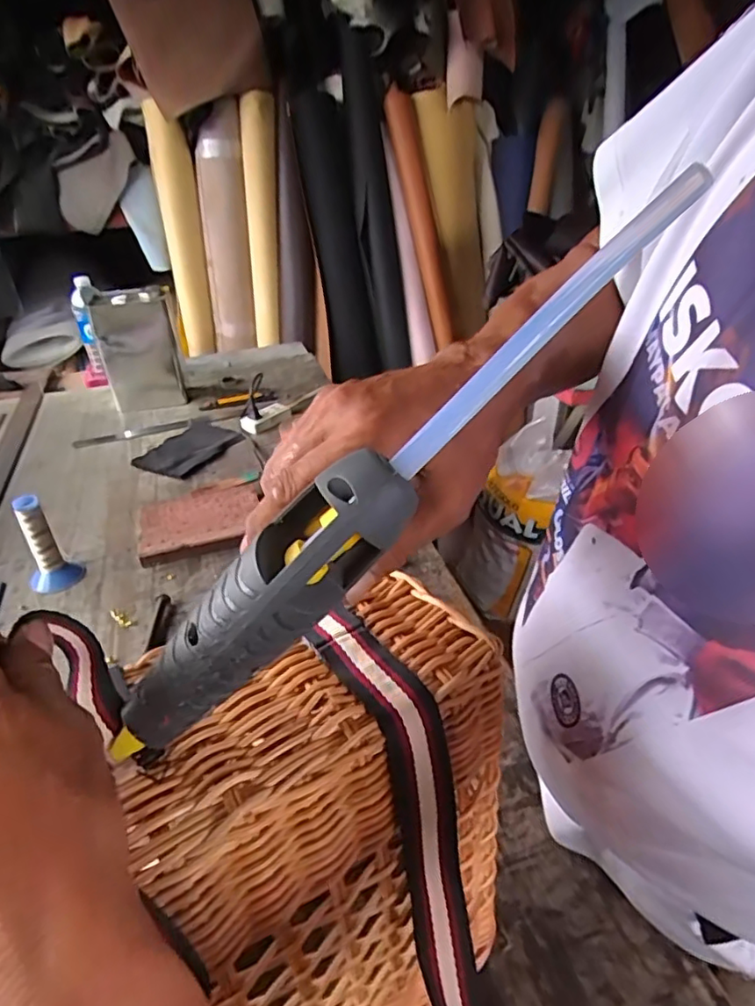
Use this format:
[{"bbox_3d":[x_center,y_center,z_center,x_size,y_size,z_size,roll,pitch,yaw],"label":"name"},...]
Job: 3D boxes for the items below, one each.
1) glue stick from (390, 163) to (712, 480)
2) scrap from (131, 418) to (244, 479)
[{"bbox_3d":[0.057,-0.061,0.206,0.138,0.007,0.008,-44,37,8],"label":"glue stick"},{"bbox_3d":[-0.362,-0.110,1.148,0.151,0.009,0.208,14,37,23],"label":"scrap"}]

